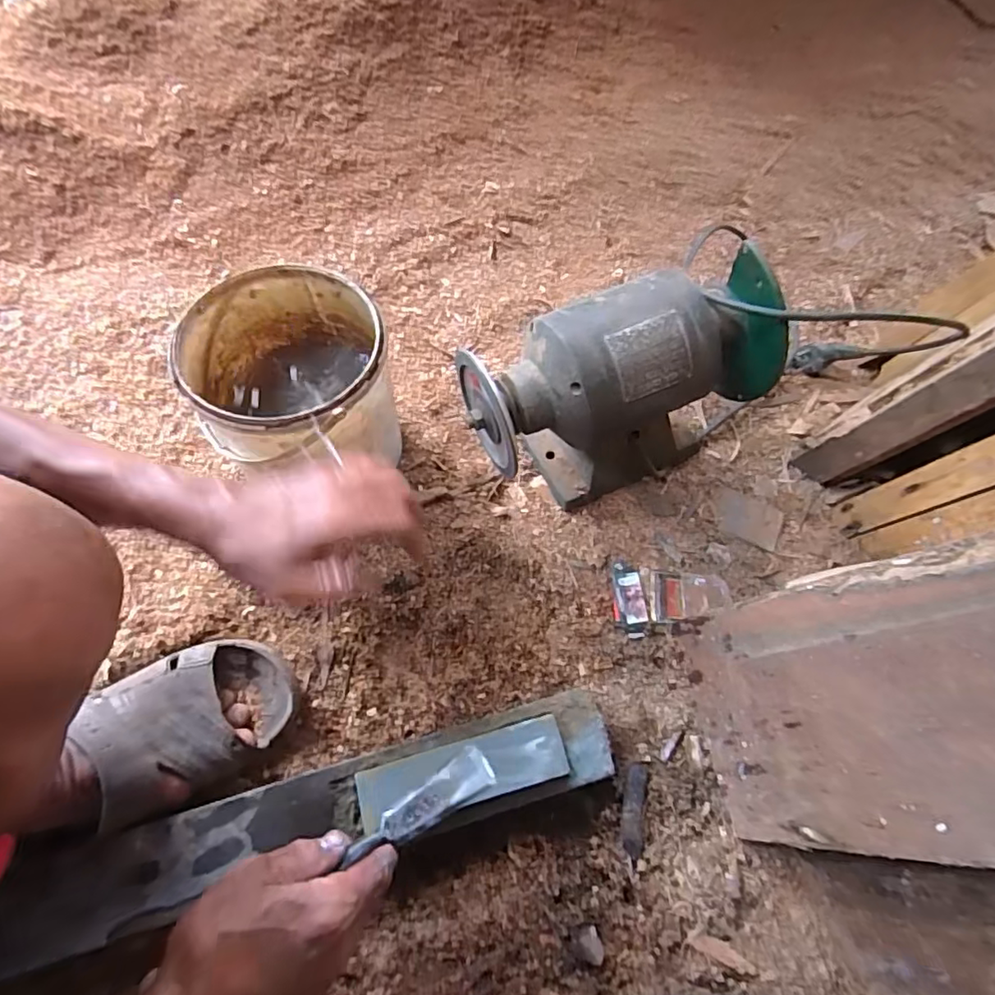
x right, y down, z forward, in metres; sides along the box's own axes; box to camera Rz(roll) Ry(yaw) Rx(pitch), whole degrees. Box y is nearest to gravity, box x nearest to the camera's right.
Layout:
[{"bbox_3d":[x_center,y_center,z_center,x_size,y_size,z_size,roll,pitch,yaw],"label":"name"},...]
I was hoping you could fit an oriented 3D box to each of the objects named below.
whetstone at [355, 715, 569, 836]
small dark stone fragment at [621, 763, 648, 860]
[{"bbox_3d":[-0.031,0.234,0.491,0.174,0.021,0.048,-13,66,-8],"label":"whetstone"},{"bbox_3d":[0.121,0.275,0.513,0.019,0.008,0.073,11,65,3],"label":"small dark stone fragment"}]

